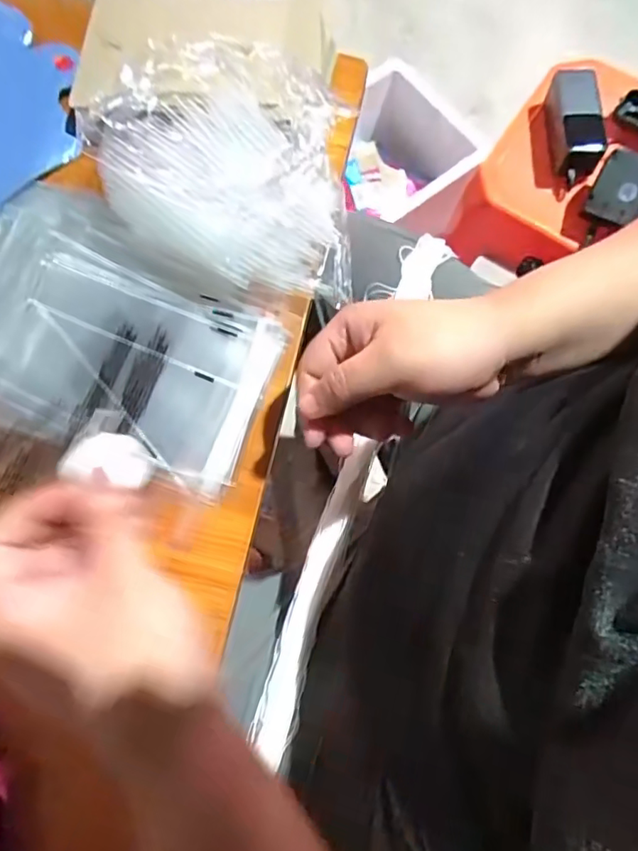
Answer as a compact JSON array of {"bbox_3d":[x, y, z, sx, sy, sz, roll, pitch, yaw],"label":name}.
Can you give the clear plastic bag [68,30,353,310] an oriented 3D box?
[{"bbox_3d":[-0.069,-0.184,0.404,0.219,0.078,0.135,28,77,8],"label":"clear plastic bag"}]

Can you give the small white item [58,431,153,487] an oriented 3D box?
[{"bbox_3d":[-0.108,0.018,0.290,0.042,0.008,0.028,13,53,-21],"label":"small white item"}]

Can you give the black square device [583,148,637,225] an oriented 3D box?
[{"bbox_3d":[0.369,-0.283,0.673,0.071,0.014,0.076,26,107,11],"label":"black square device"}]

